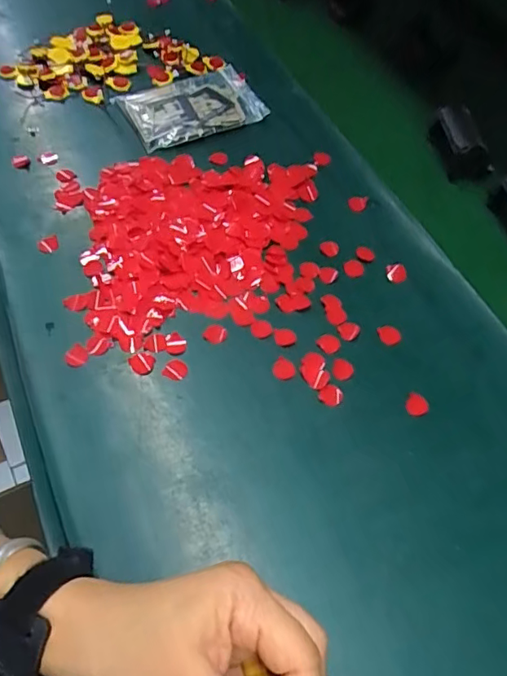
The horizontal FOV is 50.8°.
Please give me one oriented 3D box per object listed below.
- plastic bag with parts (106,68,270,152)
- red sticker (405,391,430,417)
[{"bbox_3d":[-0.061,-0.233,0.534,0.128,0.015,0.089,-24,63,-18],"label":"plastic bag with parts"},{"bbox_3d":[0.116,0.047,0.376,0.016,0.004,0.017,29,60,13],"label":"red sticker"}]

